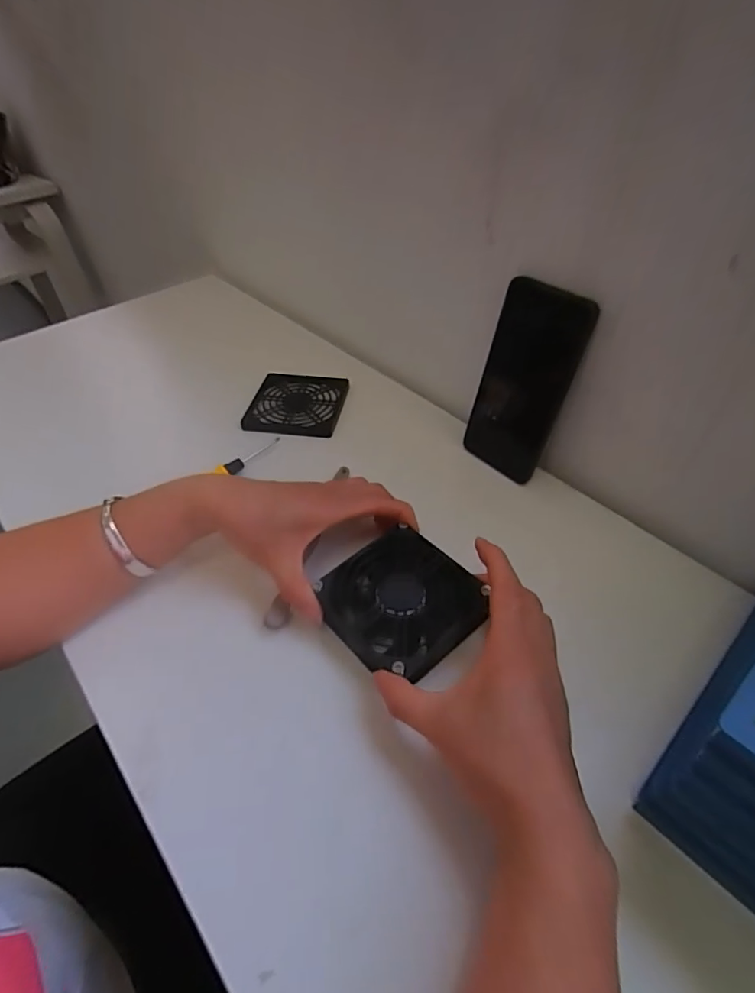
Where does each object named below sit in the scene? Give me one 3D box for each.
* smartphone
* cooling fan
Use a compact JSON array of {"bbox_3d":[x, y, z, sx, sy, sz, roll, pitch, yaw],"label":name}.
[{"bbox_3d":[0.123,-0.093,0.435,0.072,0.163,0.008,27,42,20],"label":"smartphone"},{"bbox_3d":[0.016,0.076,0.360,0.094,0.031,0.095,-32,53,-28],"label":"cooling fan"}]

